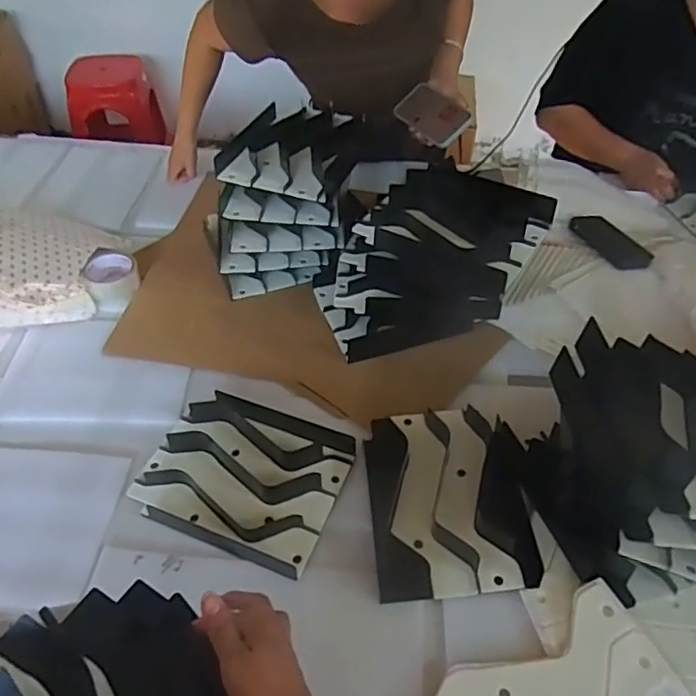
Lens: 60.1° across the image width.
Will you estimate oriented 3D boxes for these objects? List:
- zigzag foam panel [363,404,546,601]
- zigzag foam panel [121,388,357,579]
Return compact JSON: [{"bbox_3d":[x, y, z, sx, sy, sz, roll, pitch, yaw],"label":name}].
[{"bbox_3d":[0.126,0.181,0.757,0.192,0.024,0.240,-3,50,-3],"label":"zigzag foam panel"},{"bbox_3d":[-0.137,0.161,0.784,0.247,0.025,0.188,17,52,14],"label":"zigzag foam panel"}]

